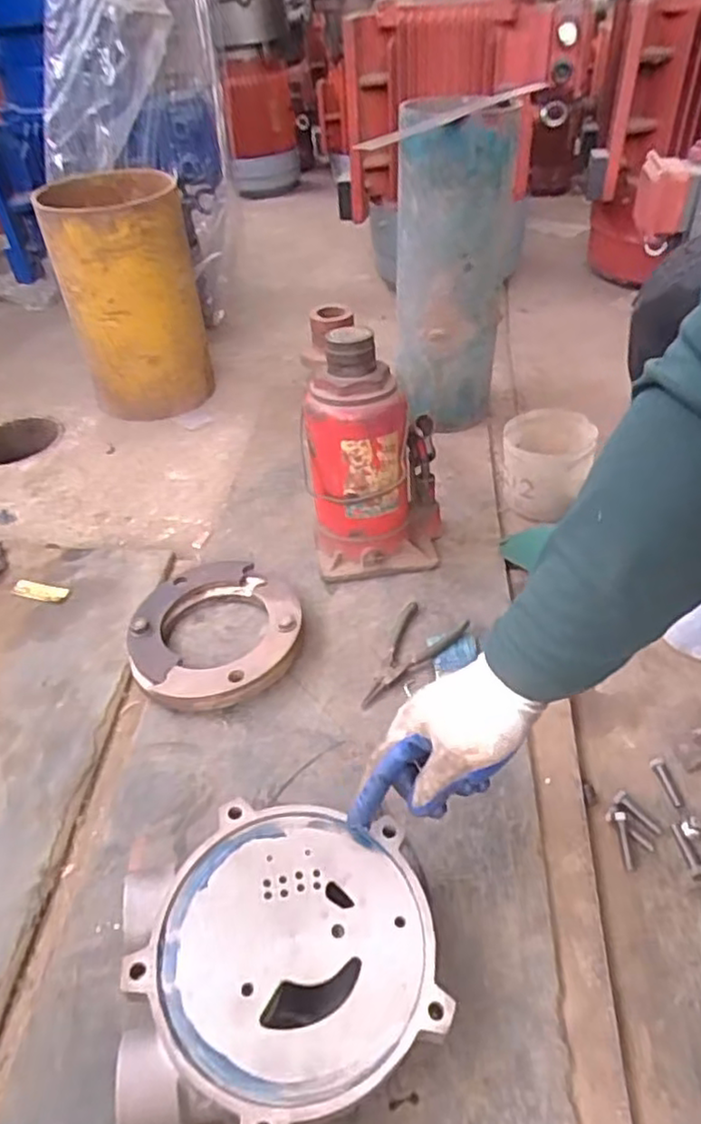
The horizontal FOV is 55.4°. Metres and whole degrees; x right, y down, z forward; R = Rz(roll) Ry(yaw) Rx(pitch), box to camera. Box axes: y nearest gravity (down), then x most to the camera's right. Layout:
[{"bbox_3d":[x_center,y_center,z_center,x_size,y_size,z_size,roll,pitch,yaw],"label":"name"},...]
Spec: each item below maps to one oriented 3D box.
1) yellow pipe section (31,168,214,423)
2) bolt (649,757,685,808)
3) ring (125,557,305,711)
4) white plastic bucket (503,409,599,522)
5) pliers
[{"bbox_3d":[-0.368,-0.449,1.142,0.215,0.337,0.206,-12,43,-9],"label":"yellow pipe section"},{"bbox_3d":[0.295,0.204,0.620,0.014,0.009,0.046,-9,42,-6],"label":"bolt"},{"bbox_3d":[-0.153,0.077,0.757,0.187,0.049,0.205,-2,42,2],"label":"ring"},{"bbox_3d":[0.271,-0.136,0.922,0.122,0.103,0.110,5,43,9],"label":"white plastic bucket"},{"bbox_3d":[0.058,0.100,0.718,0.075,0.018,0.143,26,49,28],"label":"pliers"}]

